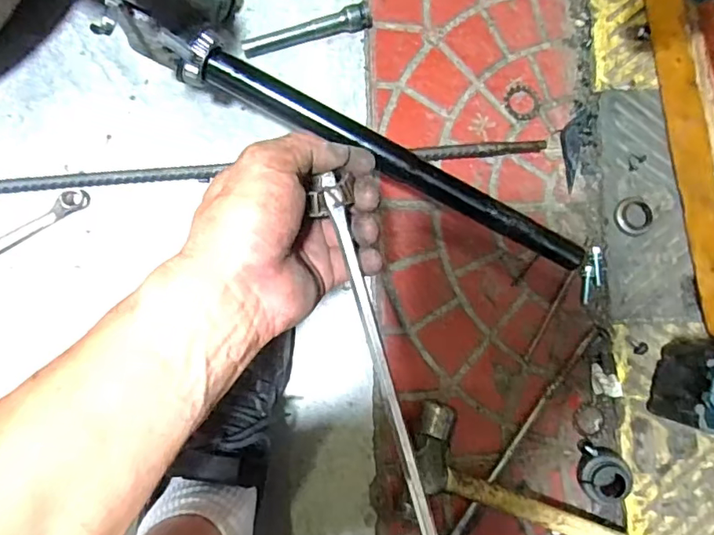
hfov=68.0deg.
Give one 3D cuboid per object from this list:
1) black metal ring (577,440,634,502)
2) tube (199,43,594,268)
[{"bbox_3d":[0.246,0.206,0.525,0.054,0.025,0.050,1,84,-7],"label":"black metal ring"},{"bbox_3d":[0.038,-0.089,0.442,0.343,0.028,0.026,26,84,-2],"label":"tube"}]

